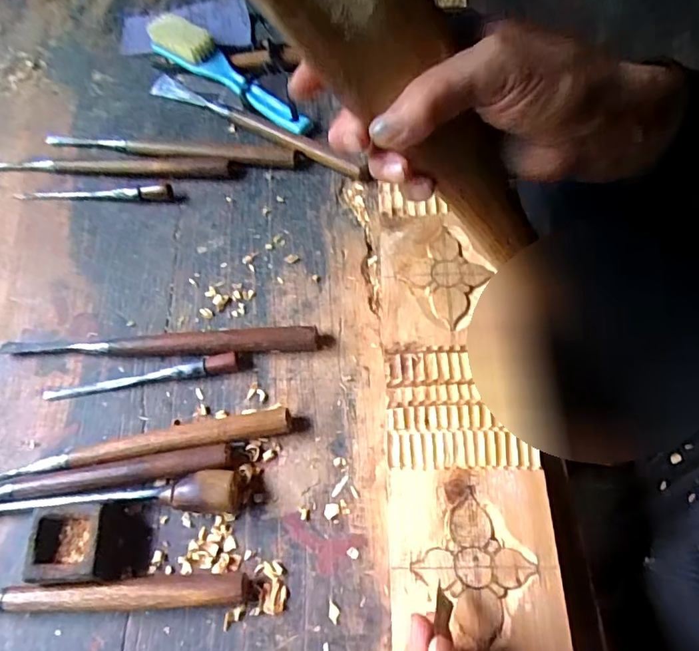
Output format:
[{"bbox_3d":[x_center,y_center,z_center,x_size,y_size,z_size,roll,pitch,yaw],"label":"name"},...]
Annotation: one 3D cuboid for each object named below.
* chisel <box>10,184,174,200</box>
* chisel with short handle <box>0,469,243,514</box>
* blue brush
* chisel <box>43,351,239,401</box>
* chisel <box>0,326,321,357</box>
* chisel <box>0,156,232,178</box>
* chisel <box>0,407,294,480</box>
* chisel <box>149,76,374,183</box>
[{"bbox_3d":[-0.242,-0.125,0.478,0.152,0.011,0.012,0,64,4],"label":"chisel"},{"bbox_3d":[-0.169,0.115,0.346,0.197,0.029,0.028,-2,64,3],"label":"chisel with short handle"},{"bbox_3d":[-0.127,-0.258,0.519,0.237,0.038,0.030,39,72,20],"label":"blue brush"},{"bbox_3d":[-0.162,0.039,0.393,0.152,0.012,0.012,-8,64,0],"label":"chisel"},{"bbox_3d":[-0.152,0.012,0.403,0.254,0.016,0.020,0,64,4],"label":"chisel"},{"bbox_3d":[-0.239,-0.154,0.492,0.250,0.013,0.020,4,64,6],"label":"chisel"},{"bbox_3d":[-0.165,0.091,0.364,0.249,0.018,0.020,-11,64,-2],"label":"chisel"},{"bbox_3d":[-0.096,-0.197,0.502,0.278,0.016,0.022,32,70,18],"label":"chisel"}]

